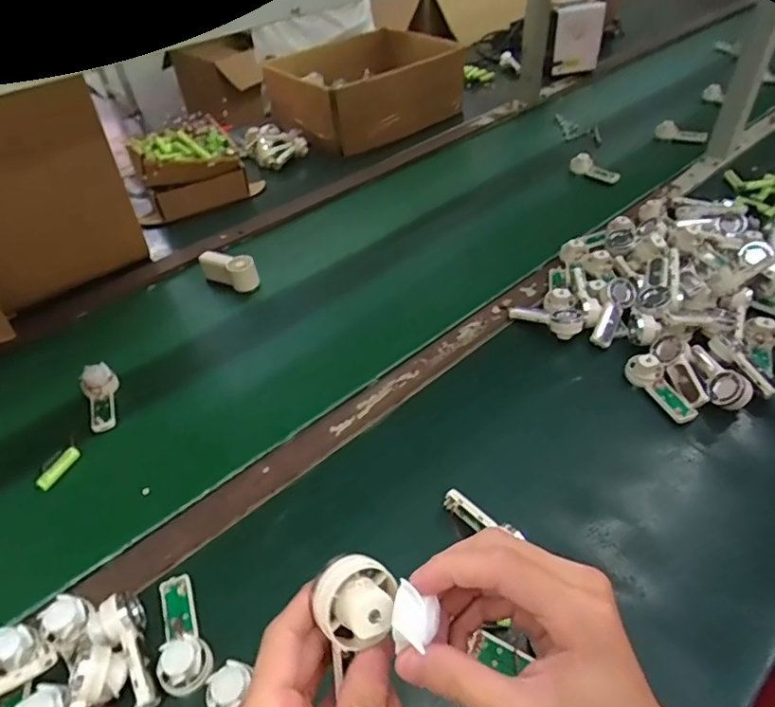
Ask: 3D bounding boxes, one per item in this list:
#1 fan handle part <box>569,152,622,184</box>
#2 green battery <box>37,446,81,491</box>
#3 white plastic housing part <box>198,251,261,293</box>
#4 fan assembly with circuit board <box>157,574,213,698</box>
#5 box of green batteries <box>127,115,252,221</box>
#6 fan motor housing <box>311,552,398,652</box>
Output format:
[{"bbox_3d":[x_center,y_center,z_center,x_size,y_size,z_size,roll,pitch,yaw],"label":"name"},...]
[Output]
[{"bbox_3d":[0.382,-0.335,1.014,0.019,0.046,0.104,-27,49,-23],"label":"fan handle part"},{"bbox_3d":[-0.354,0.124,0.596,0.011,0.014,0.051,17,47,19],"label":"green battery"},{"bbox_3d":[-0.237,-0.124,0.827,0.098,0.044,0.039,13,46,16],"label":"white plastic housing part"},{"bbox_3d":[-0.173,0.227,0.453,0.039,0.025,0.092,-23,48,-19],"label":"fan assembly with circuit board"},{"bbox_3d":[-0.351,-0.330,0.991,0.175,0.110,0.134,-22,48,-18],"label":"box of green batteries"},{"bbox_3d":[-0.015,0.117,0.262,0.037,0.021,0.037,-2,44,1],"label":"fan motor housing"}]

